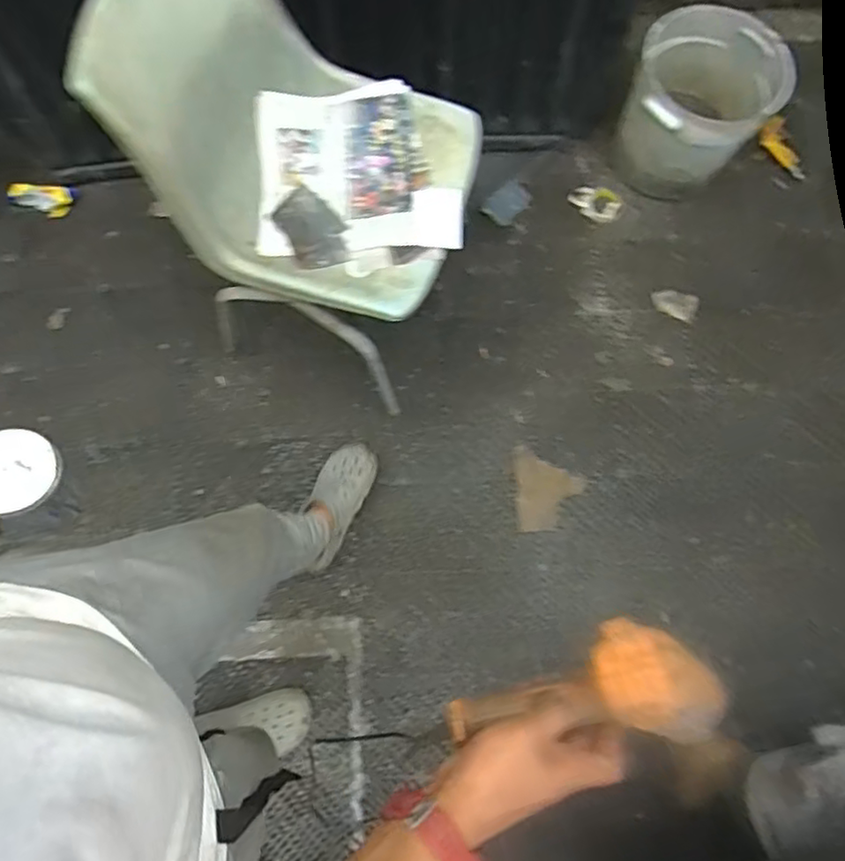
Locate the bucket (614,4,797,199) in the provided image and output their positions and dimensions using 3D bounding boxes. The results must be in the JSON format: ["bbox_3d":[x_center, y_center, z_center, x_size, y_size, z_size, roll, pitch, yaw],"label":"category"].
[{"bbox_3d":[0.618,-0.713,1.458,0.307,0.325,0.313,0,74,0],"label":"bucket"}]

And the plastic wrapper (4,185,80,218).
[{"bbox_3d":[-0.937,-0.574,1.546,0.155,0.047,0.074,4,76,0],"label":"plastic wrapper"}]

